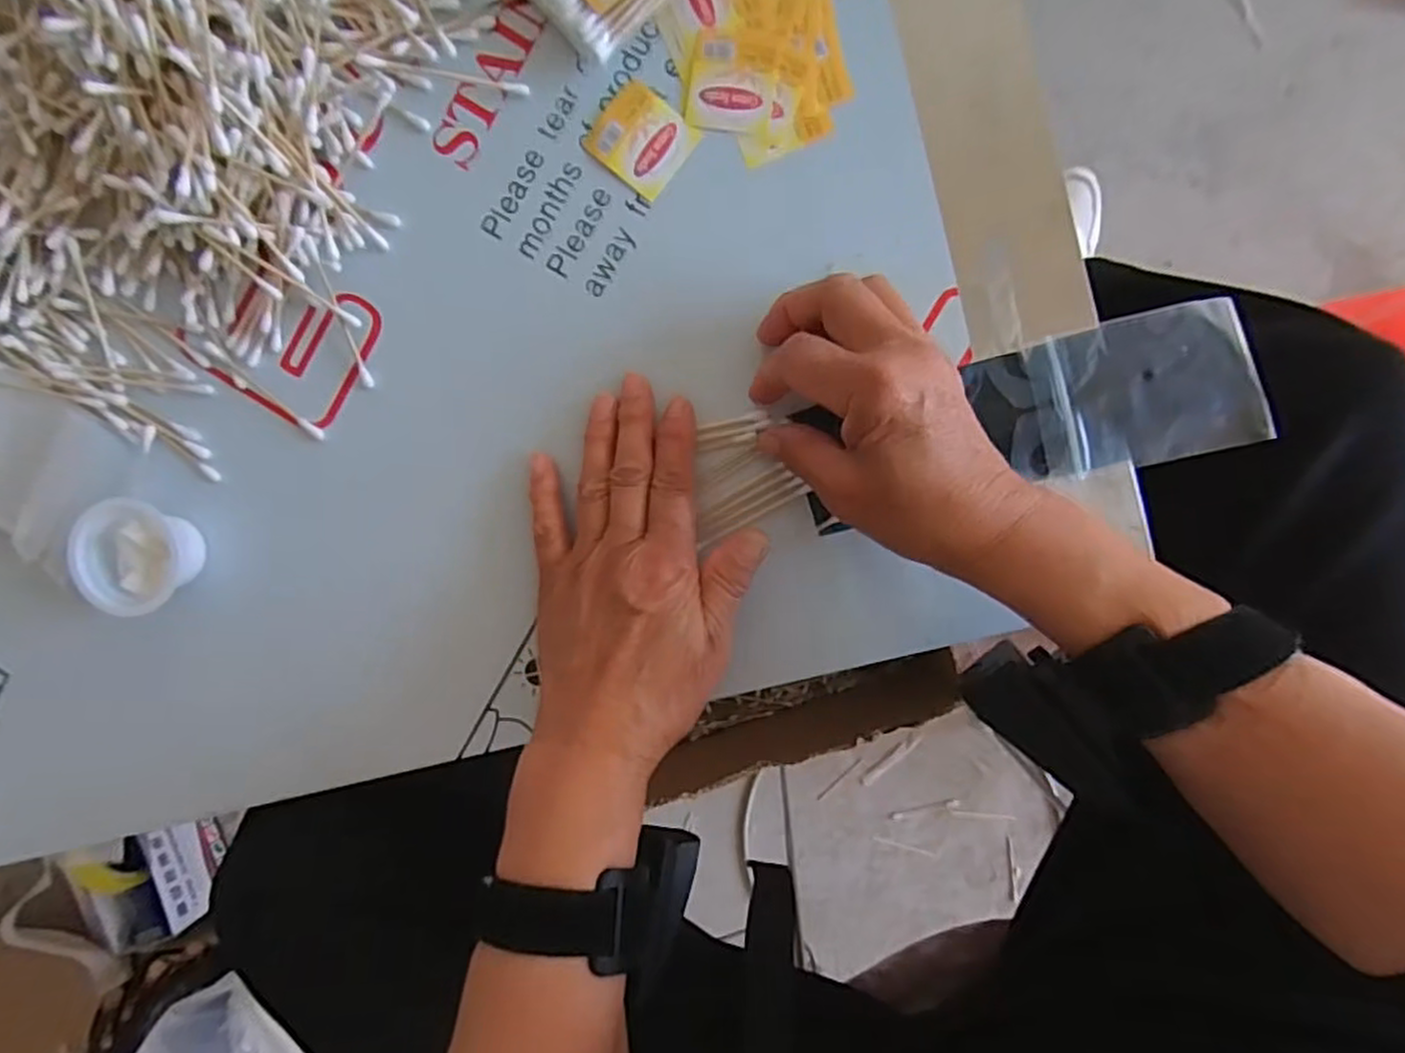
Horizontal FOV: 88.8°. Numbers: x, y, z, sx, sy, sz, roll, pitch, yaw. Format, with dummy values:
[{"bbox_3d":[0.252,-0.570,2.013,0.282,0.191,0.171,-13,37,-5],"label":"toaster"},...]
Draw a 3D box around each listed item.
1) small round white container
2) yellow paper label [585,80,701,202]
[{"bbox_3d":[-0.273,0.014,0.347,0.048,0.023,0.050,0,92,5],"label":"small round white container"},{"bbox_3d":[-0.029,-0.181,0.335,0.042,0.004,0.039,40,95,3],"label":"yellow paper label"}]

